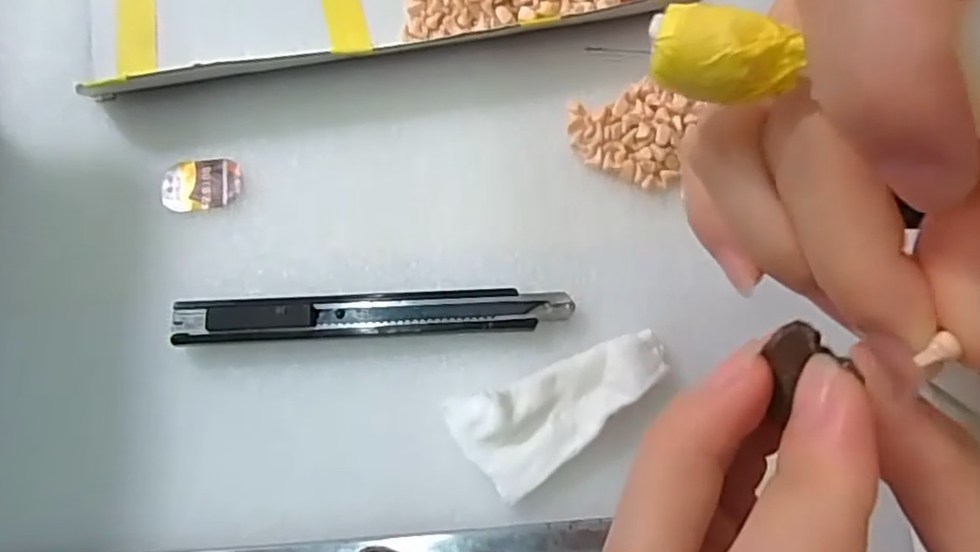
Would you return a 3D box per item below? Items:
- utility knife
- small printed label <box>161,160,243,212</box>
[{"bbox_3d":[-0.040,0.013,0.234,0.134,0.010,0.015,-2,74,-2],"label":"utility knife"},{"bbox_3d":[-0.109,-0.035,0.252,0.030,0.004,0.020,-5,74,-3],"label":"small printed label"}]

